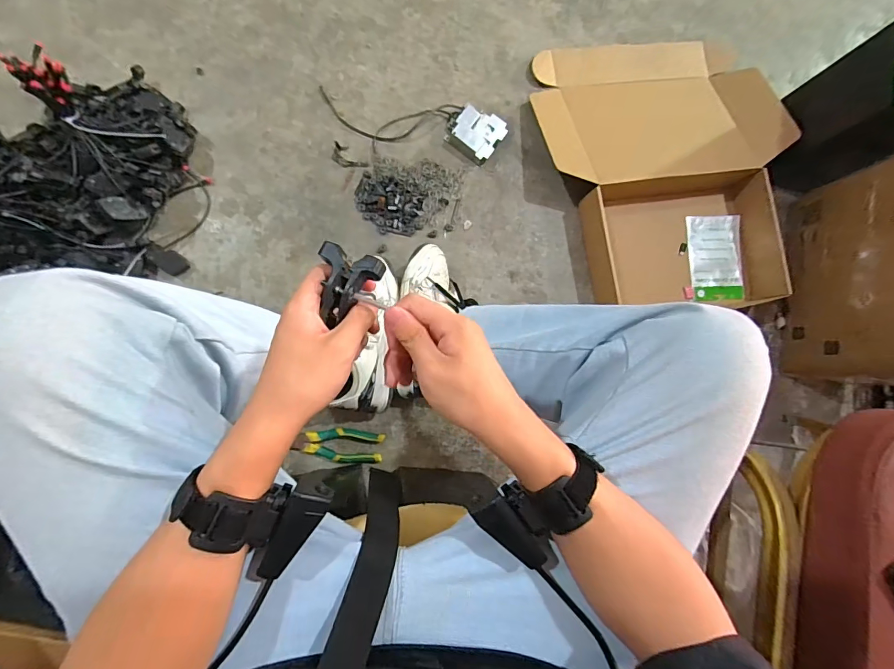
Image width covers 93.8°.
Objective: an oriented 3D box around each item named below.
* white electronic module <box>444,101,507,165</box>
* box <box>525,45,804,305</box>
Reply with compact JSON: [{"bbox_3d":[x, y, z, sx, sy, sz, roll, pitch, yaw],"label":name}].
[{"bbox_3d":[0.054,-0.398,0.820,0.105,0.032,0.098,36,83,-4],"label":"white electronic module"},{"bbox_3d":[0.429,-0.325,0.835,0.465,0.100,0.584,-9,88,-8],"label":"box"}]

